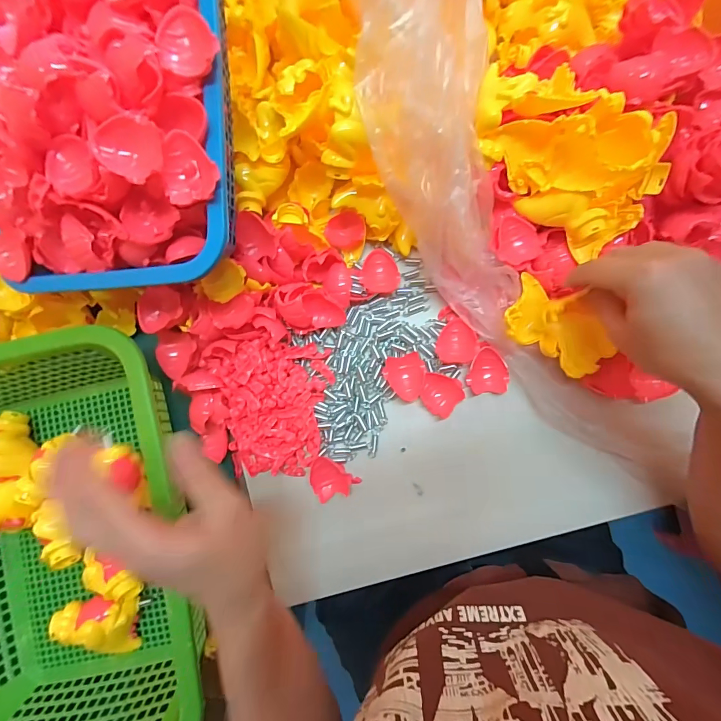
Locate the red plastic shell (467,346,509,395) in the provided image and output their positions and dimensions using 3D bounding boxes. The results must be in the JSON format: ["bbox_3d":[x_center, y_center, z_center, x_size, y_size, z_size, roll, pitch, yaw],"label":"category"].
[{"bbox_3d":[0.126,0.011,0.360,0.037,0.013,0.044,9,86,4],"label":"red plastic shell"}]

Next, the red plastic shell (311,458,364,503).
[{"bbox_3d":[-0.030,0.118,0.364,0.044,0.027,0.038,44,89,5],"label":"red plastic shell"}]

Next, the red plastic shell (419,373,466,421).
[{"bbox_3d":[0.078,0.035,0.356,0.038,0.021,0.039,18,87,5],"label":"red plastic shell"}]

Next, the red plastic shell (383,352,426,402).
[{"bbox_3d":[0.045,0.018,0.360,0.038,0.016,0.044,-10,85,3],"label":"red plastic shell"}]

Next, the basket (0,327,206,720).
[{"bbox_3d":[-0.275,0.164,0.336,0.262,0.097,0.331,-14,85,2],"label":"basket"}]

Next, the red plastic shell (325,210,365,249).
[{"bbox_3d":[-0.016,-0.134,0.373,0.041,0.014,0.037,-21,85,2],"label":"red plastic shell"}]

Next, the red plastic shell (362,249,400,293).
[{"bbox_3d":[0.021,-0.089,0.366,0.035,0.016,0.046,-1,86,3],"label":"red plastic shell"}]

